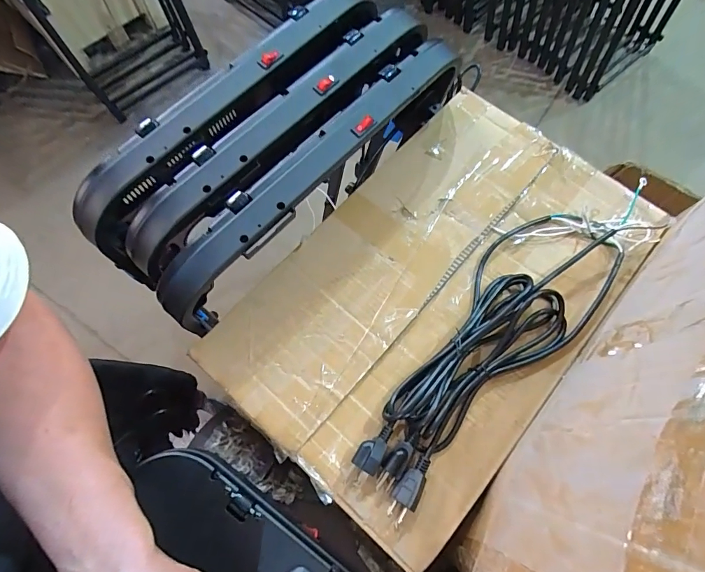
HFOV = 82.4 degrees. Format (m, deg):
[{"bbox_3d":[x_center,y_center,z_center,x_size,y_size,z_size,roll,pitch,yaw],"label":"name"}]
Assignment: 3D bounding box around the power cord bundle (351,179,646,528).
[{"bbox_3d":[0.180,0.047,0.468,0.139,0.029,0.470,38,74,13],"label":"power cord bundle"}]

